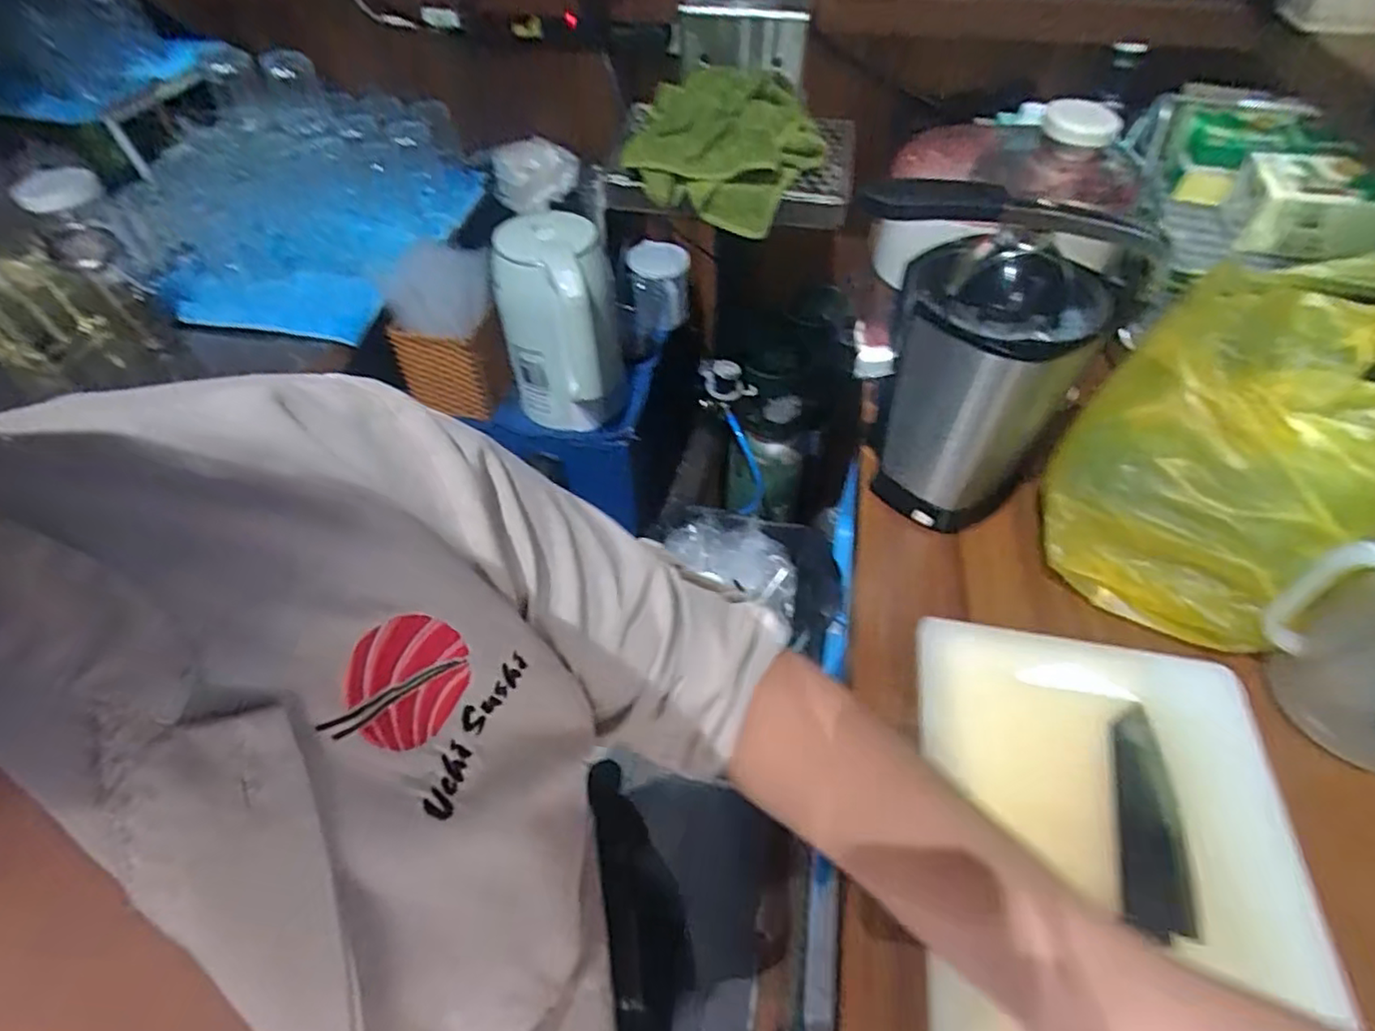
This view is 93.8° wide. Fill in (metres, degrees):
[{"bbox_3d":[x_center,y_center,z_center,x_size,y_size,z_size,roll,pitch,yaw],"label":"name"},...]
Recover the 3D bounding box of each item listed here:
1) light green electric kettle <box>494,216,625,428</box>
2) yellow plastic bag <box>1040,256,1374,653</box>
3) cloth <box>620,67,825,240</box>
[{"bbox_3d":[-0.173,-0.258,0.895,0.156,0.250,0.177,-6,51,-4],"label":"light green electric kettle"},{"bbox_3d":[0.473,-0.061,0.548,0.304,0.200,0.218,-36,59,-25],"label":"yellow plastic bag"},{"bbox_3d":[0.034,-0.350,0.616,0.186,0.086,0.138,1,51,2],"label":"cloth"}]

